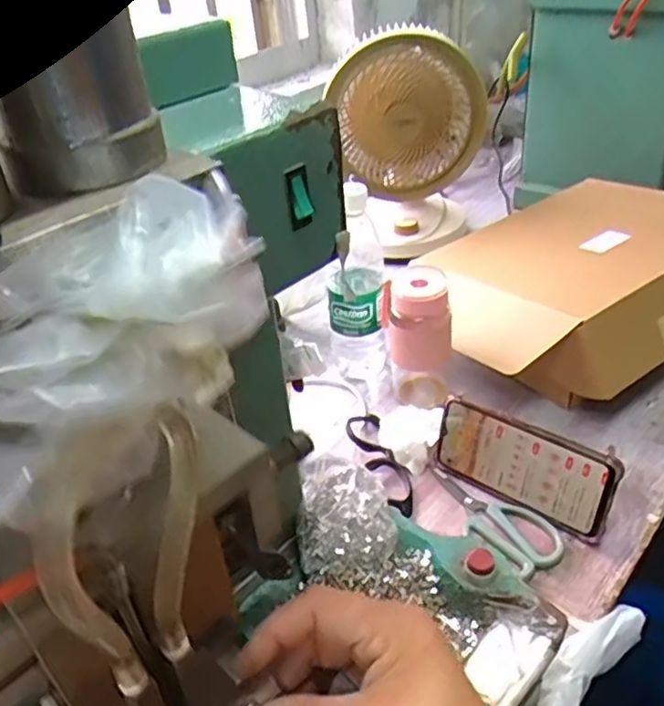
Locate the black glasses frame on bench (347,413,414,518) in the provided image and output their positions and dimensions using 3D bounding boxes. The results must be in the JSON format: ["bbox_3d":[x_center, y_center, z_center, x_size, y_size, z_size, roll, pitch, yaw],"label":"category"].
[{"bbox_3d":[0.046,0.102,0.661,0.042,0.021,0.145,-13,35,-9],"label":"black glasses frame on bench"}]

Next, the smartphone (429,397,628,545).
[{"bbox_3d":[0.170,0.101,0.595,0.165,0.079,0.011,22,28,35],"label":"smartphone"}]

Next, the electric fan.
[{"bbox_3d":[0.107,-0.305,0.966,0.210,0.302,0.140,-7,35,-1],"label":"electric fan"}]

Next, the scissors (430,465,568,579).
[{"bbox_3d":[0.142,0.146,0.597,0.059,0.006,0.142,-29,40,-28],"label":"scissors"}]

